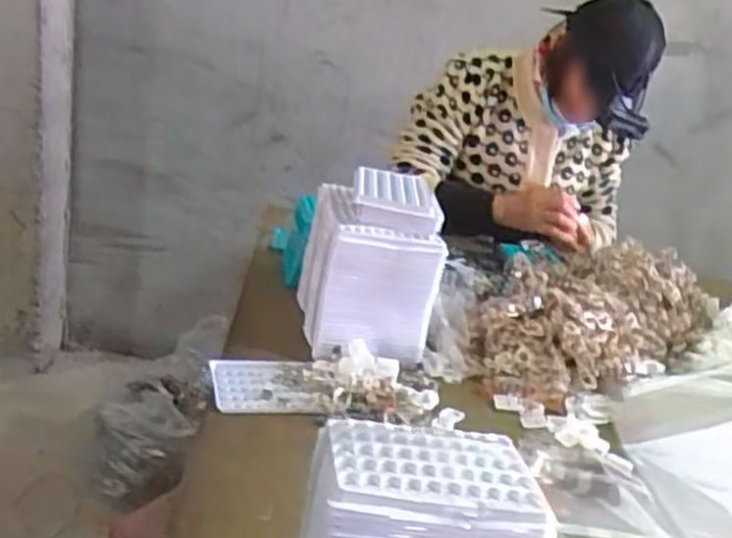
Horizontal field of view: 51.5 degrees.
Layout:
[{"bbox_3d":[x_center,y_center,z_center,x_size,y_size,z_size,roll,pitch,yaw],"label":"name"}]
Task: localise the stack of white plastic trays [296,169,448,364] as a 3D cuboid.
[{"bbox_3d":[0.003,-0.012,0.894,0.133,0.173,0.163,5,22,-13],"label":"stack of white plastic trays"}]

